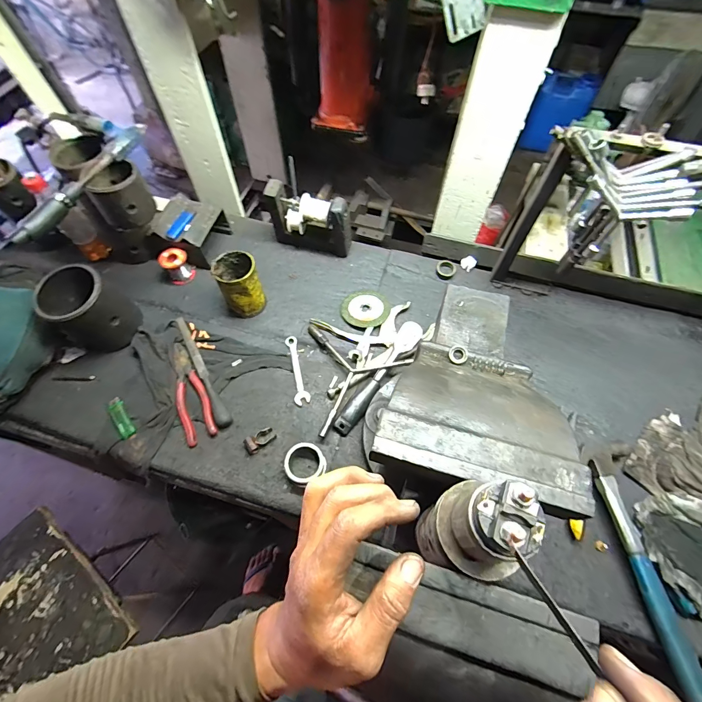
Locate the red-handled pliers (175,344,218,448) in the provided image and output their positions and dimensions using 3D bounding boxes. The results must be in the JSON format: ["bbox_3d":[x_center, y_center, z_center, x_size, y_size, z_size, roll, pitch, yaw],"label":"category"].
[{"bbox_3d":[-0.289,0.069,0.640,0.053,0.012,0.194,-20,63,-11],"label":"red-handled pliers"}]

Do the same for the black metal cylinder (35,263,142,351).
[{"bbox_3d":[-0.465,-0.073,0.652,0.111,0.136,0.113,0,61,-1],"label":"black metal cylinder"}]

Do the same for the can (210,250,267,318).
[{"bbox_3d":[-0.211,-0.124,0.691,0.072,0.115,0.079,0,61,-1],"label":"can"}]

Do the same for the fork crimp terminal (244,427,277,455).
[{"bbox_3d":[-0.153,0.148,0.597,0.051,0.018,0.027,-35,67,-18],"label":"fork crimp terminal"}]

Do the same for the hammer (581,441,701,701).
[{"bbox_3d":[0.434,0.293,0.508,0.094,0.048,0.320,-10,62,-6],"label":"hammer"}]

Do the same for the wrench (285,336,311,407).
[{"bbox_3d":[-0.100,0.033,0.668,0.026,0.007,0.144,-11,62,-7],"label":"wrench"}]

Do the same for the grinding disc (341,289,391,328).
[{"bbox_3d":[0.031,-0.088,0.732,0.095,0.009,0.095,0,61,-1],"label":"grinding disc"}]

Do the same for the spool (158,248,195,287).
[{"bbox_3d":[-0.362,-0.175,0.749,0.055,0.060,0.042,-25,64,-14],"label":"spool"}]

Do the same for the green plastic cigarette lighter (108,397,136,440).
[{"bbox_3d":[-0.401,0.118,0.624,0.024,0.017,0.080,-33,67,-17],"label":"green plastic cigarette lighter"}]

